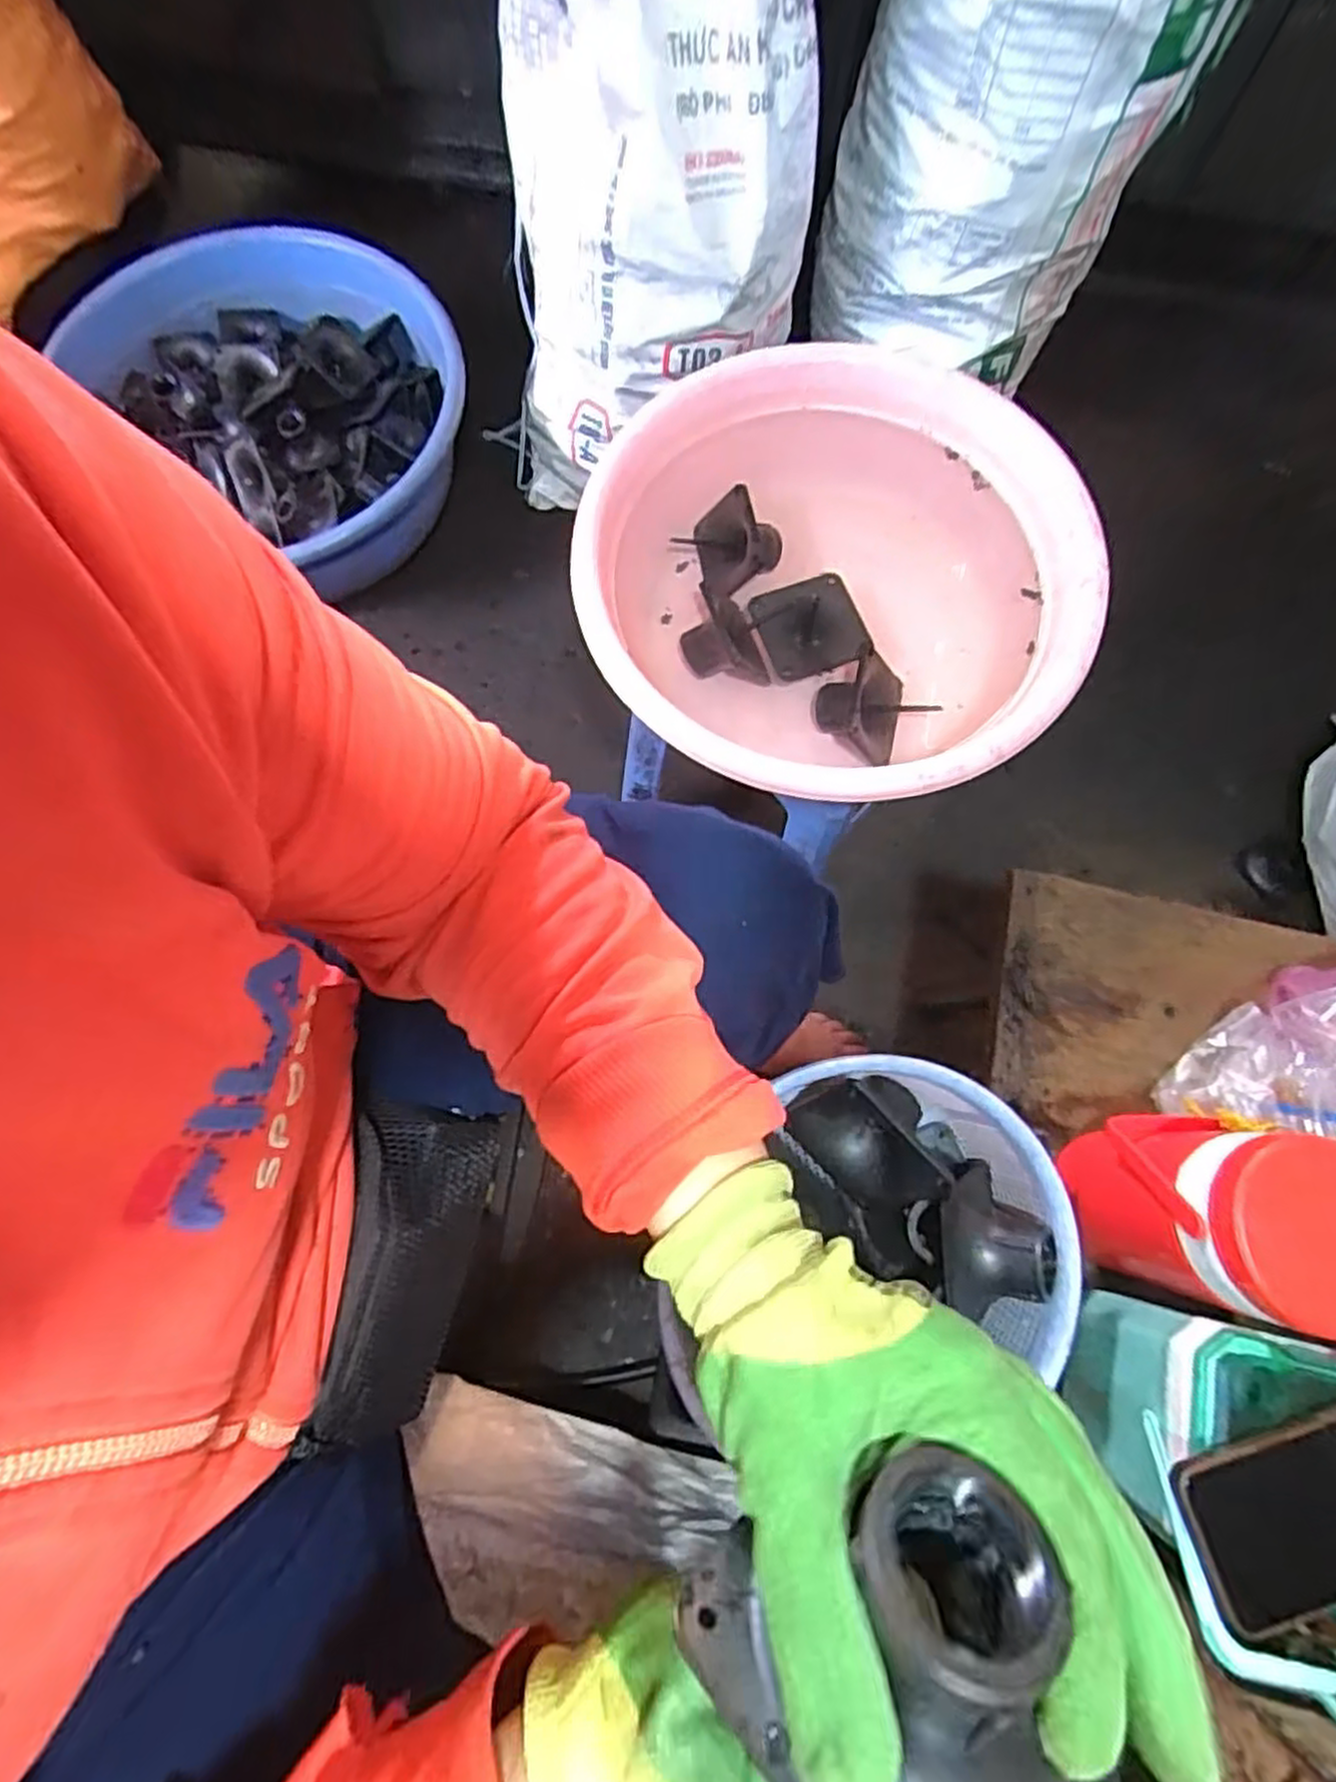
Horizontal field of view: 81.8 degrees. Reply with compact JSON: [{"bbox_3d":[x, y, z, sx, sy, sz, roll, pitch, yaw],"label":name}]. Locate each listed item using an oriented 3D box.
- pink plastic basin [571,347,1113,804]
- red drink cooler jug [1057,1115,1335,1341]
[{"bbox_3d":[0.149,-0.265,0.674,0.393,0.130,0.373,0,75,-1],"label":"pink plastic basin"},{"bbox_3d":[0.339,0.206,0.508,0.095,0.209,0.109,-1,75,-1],"label":"red drink cooler jug"}]

